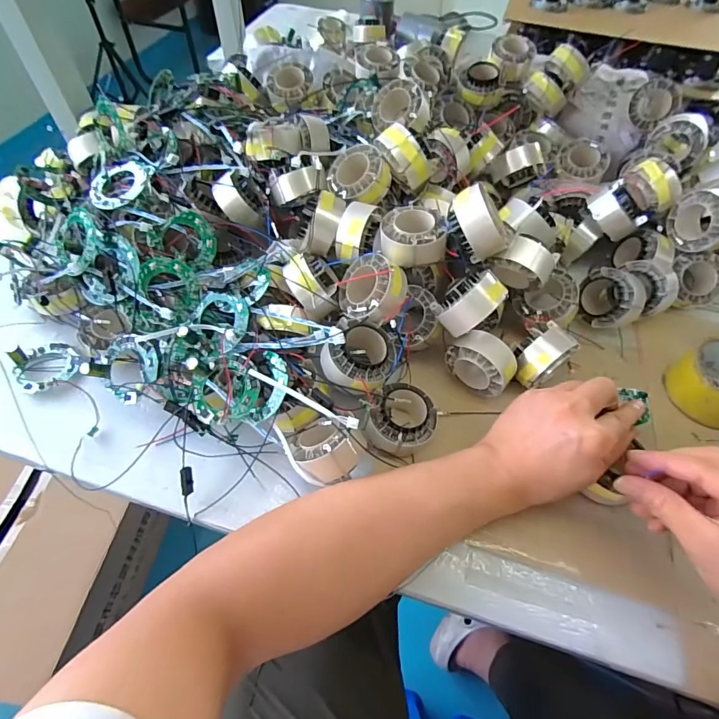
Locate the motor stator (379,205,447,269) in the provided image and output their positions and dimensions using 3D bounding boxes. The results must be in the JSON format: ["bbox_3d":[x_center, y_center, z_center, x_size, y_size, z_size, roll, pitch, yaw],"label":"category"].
[{"bbox_3d":[0.054,-0.126,0.423,0.063,0.026,0.065,-1,55,-2],"label":"motor stator"}]

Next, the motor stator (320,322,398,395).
[{"bbox_3d":[0.001,-0.001,0.398,0.066,0.047,0.070,41,60,14],"label":"motor stator"}]

